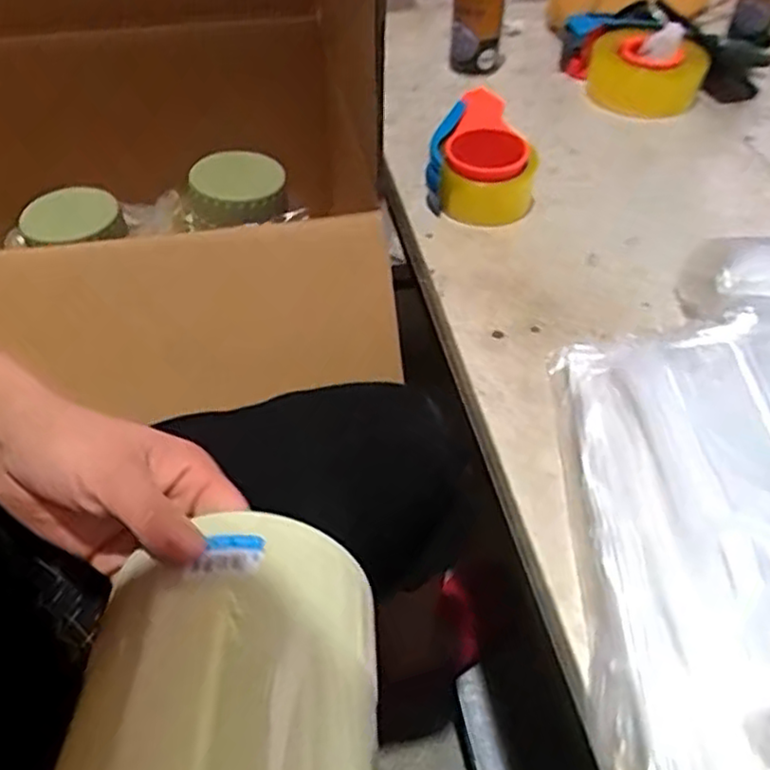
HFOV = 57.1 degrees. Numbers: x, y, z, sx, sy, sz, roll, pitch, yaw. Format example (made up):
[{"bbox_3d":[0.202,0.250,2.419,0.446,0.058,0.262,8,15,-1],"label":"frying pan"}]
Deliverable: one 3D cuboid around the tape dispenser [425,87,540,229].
[{"bbox_3d":[0.096,-0.225,0.704,0.103,0.066,0.140,6,48,4],"label":"tape dispenser"}]

